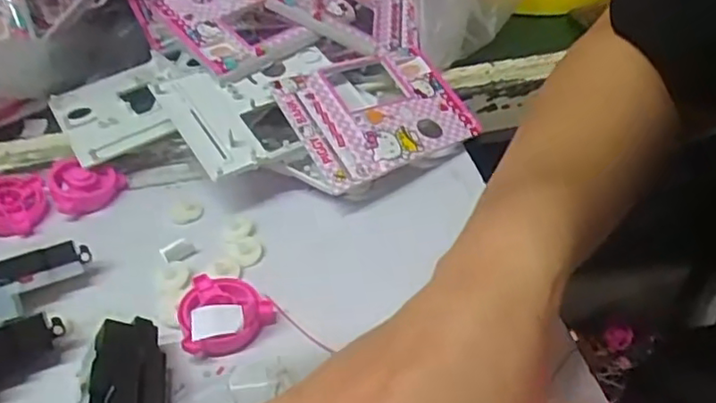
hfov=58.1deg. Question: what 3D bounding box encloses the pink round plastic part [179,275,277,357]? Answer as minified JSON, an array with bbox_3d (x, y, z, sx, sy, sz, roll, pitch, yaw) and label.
[{"bbox_3d":[-0.078,0.064,0.385,0.053,0.018,0.053,-3,39,3],"label":"pink round plastic part"}]

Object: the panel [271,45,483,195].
[{"bbox_3d":[0.016,-0.072,0.502,0.145,0.009,0.110,-22,59,-28],"label":"panel"}]

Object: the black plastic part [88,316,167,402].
[{"bbox_3d":[-0.119,0.105,0.332,0.034,0.032,0.099,-11,39,-7],"label":"black plastic part"}]

